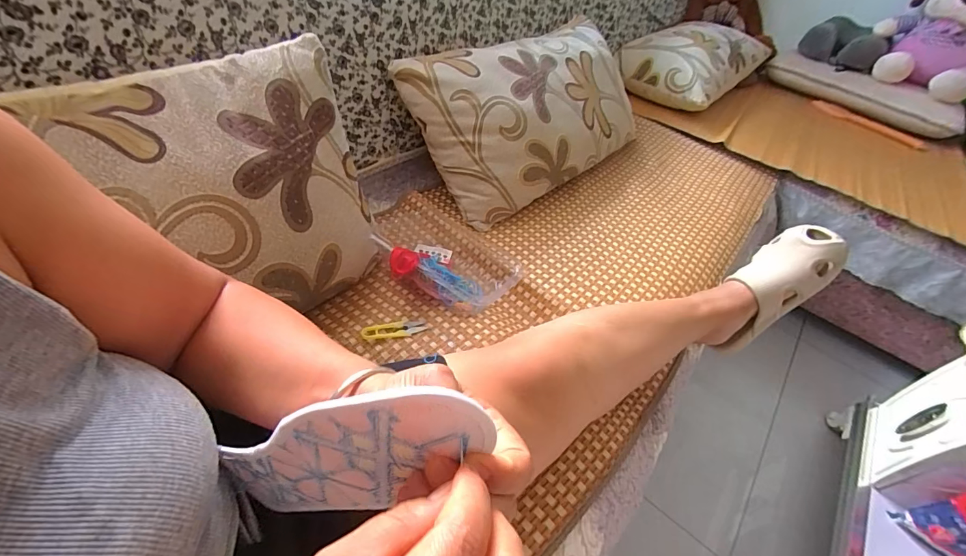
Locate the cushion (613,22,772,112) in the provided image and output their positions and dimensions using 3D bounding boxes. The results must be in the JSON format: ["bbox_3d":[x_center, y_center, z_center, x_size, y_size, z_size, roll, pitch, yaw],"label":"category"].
[{"bbox_3d":[0.748,-0.767,1.456,0.337,0.164,0.668,35,52,22],"label":"cushion"}]

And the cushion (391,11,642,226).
[{"bbox_3d":[0.130,-0.376,0.911,0.611,0.130,0.336,-33,98,-30],"label":"cushion"}]

